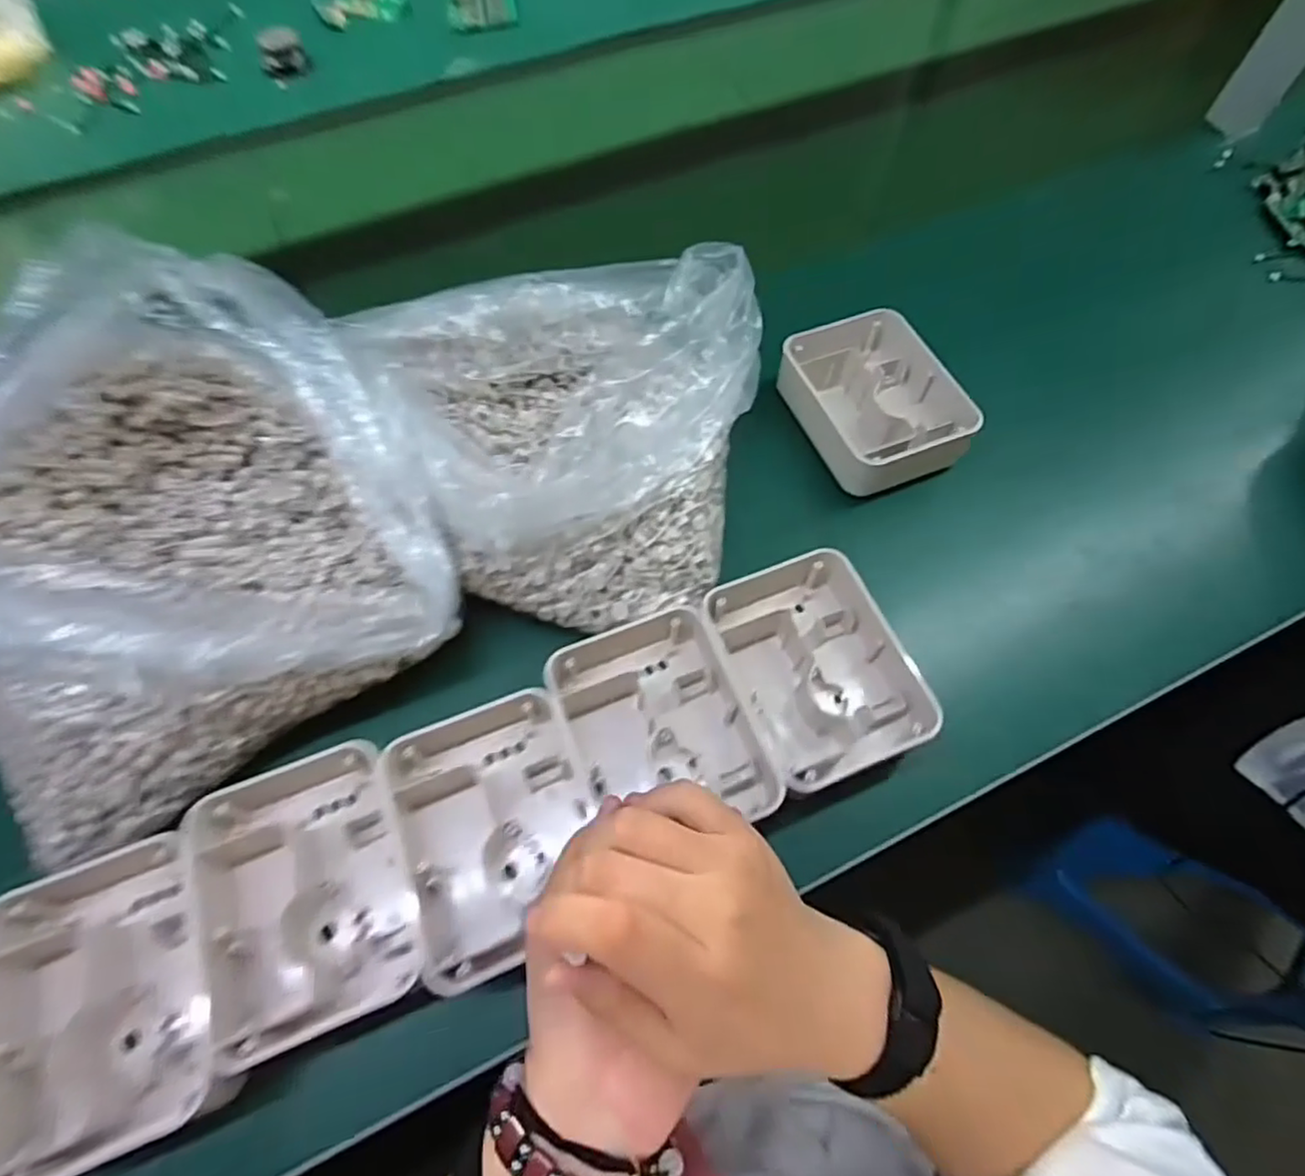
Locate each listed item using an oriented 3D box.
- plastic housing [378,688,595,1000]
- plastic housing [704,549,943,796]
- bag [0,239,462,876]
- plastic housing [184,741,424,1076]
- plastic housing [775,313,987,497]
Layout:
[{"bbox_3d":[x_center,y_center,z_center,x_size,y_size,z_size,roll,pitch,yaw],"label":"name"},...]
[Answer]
[{"bbox_3d":[-0.082,0.125,0.358,0.102,0.044,0.138,-20,64,-7],"label":"plastic housing"},{"bbox_3d":[0.096,0.046,0.406,0.102,0.047,0.136,-24,64,-9],"label":"plastic housing"},{"bbox_3d":[-0.260,-0.026,0.355,0.266,0.152,0.215,-29,65,-11],"label":"bag"},{"bbox_3d":[-0.176,0.155,0.347,0.103,0.046,0.137,-22,64,-8],"label":"plastic housing"},{"bbox_3d":[0.161,-0.136,0.488,0.105,0.041,0.134,-19,64,-6],"label":"plastic housing"}]

